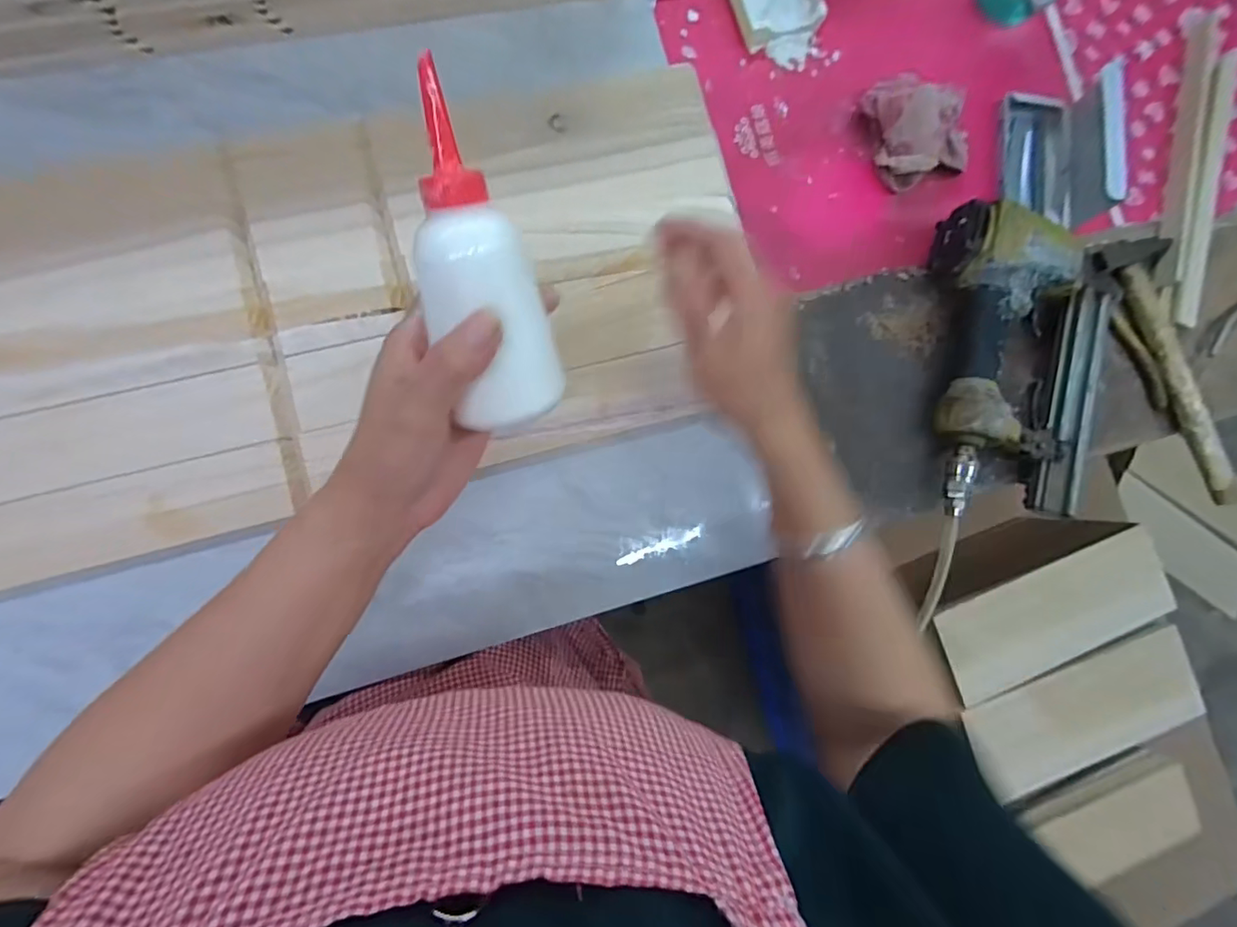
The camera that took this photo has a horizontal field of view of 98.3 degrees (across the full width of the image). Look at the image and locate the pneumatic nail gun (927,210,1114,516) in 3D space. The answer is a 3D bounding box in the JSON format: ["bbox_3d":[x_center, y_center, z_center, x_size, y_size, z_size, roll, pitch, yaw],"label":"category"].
[{"bbox_3d":[0.341,-0.080,0.448,0.152,0.060,0.246,5,85,-6],"label":"pneumatic nail gun"}]

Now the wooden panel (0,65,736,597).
[{"bbox_3d":[-0.256,-0.101,0.383,0.712,0.016,0.283,-15,87,-9],"label":"wooden panel"}]

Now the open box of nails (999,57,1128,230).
[{"bbox_3d":[0.390,-0.278,0.467,0.085,0.058,0.135,5,85,-6],"label":"open box of nails"}]

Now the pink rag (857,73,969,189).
[{"bbox_3d":[0.266,-0.297,0.466,0.091,0.048,0.091,-23,89,-8],"label":"pink rag"}]

